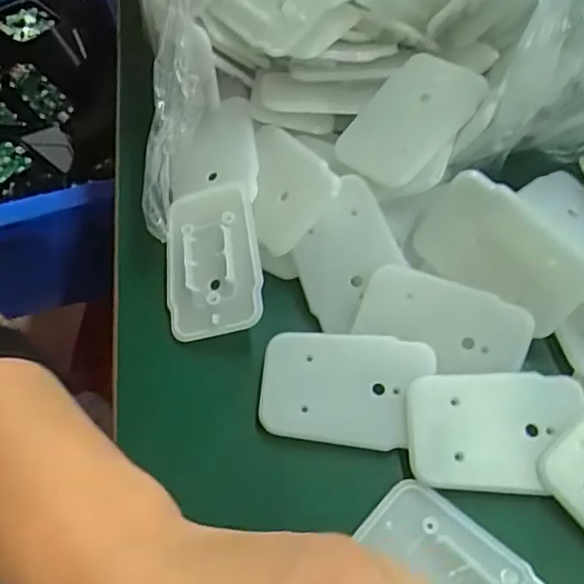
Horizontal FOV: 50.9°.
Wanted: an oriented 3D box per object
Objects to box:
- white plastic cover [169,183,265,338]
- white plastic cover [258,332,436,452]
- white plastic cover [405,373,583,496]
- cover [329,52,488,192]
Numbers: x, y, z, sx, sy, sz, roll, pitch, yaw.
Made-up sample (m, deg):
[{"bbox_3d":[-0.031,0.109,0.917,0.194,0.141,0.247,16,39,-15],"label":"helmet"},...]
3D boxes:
[{"bbox_3d":[-0.035,-0.014,0.268,0.043,0.004,0.065,-11,73,18],"label":"white plastic cover"},{"bbox_3d":[0.021,0.038,0.245,0.065,0.004,0.043,6,74,7],"label":"white plastic cover"},{"bbox_3d":[0.076,0.052,0.233,0.062,0.013,0.043,4,59,3],"label":"white plastic cover"},{"bbox_3d":[0.051,-0.076,0.268,0.041,0.004,0.064,37,85,22],"label":"cover"}]

